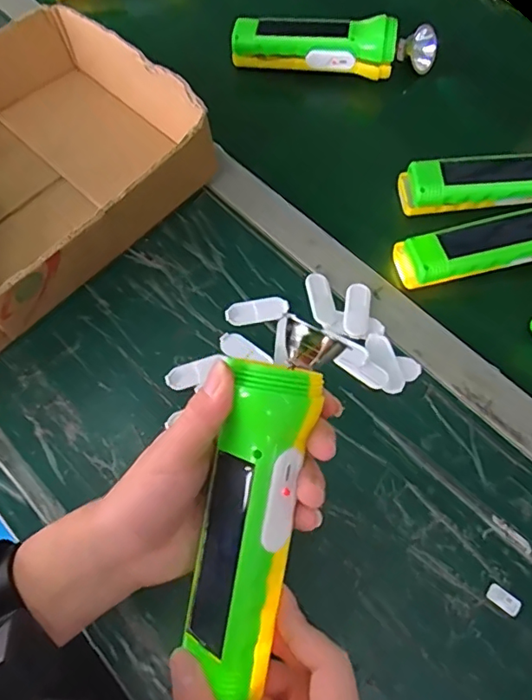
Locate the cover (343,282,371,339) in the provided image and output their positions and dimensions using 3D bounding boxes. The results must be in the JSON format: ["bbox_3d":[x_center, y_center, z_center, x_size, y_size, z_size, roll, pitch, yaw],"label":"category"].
[{"bbox_3d":[0.074,-0.033,0.439,0.020,0.004,0.048,8,65,2],"label":"cover"}]

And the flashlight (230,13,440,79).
[{"bbox_3d":[0.072,-0.309,0.556,0.213,0.054,0.054,2,65,-1],"label":"flashlight"}]

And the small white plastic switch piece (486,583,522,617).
[{"bbox_3d":[0.155,0.163,0.352,0.020,0.008,0.011,39,70,15],"label":"small white plastic switch piece"}]

